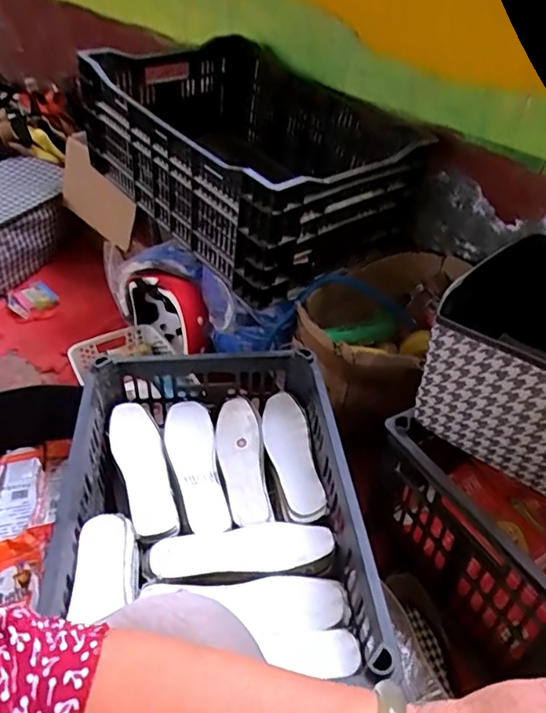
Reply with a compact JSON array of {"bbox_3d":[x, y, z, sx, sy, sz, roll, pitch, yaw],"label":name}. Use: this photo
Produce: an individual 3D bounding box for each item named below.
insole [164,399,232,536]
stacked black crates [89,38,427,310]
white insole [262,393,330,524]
[{"bbox_3d":[-0.113,0.150,0.788,0.068,0.021,0.228,-7,44,-12],"label":"insole"},{"bbox_3d":[-0.055,-0.396,1.069,0.421,0.254,0.576,-28,52,-30],"label":"stacked black crates"},{"bbox_3d":[0.026,0.142,0.810,0.063,0.031,0.222,-4,43,-9],"label":"white insole"}]

